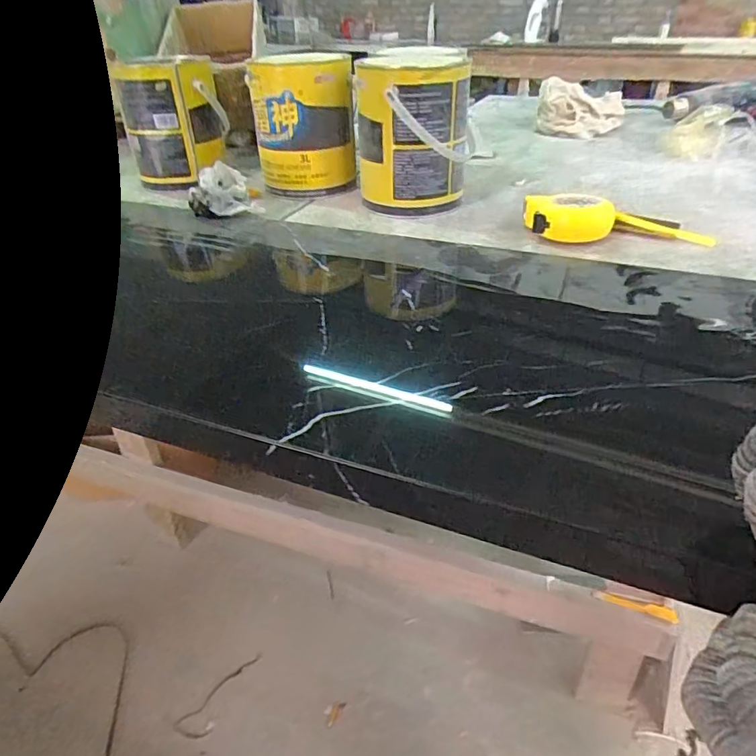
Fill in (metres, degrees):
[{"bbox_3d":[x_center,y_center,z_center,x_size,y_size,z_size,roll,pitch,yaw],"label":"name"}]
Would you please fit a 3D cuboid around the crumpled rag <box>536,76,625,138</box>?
[{"bbox_3d":[0.413,-0.549,1.072,0.169,0.086,0.143,9,39,15],"label":"crumpled rag"}]

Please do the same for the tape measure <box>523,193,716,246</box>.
[{"bbox_3d":[0.272,-0.179,0.601,0.208,0.045,0.077,4,38,9],"label":"tape measure"}]

